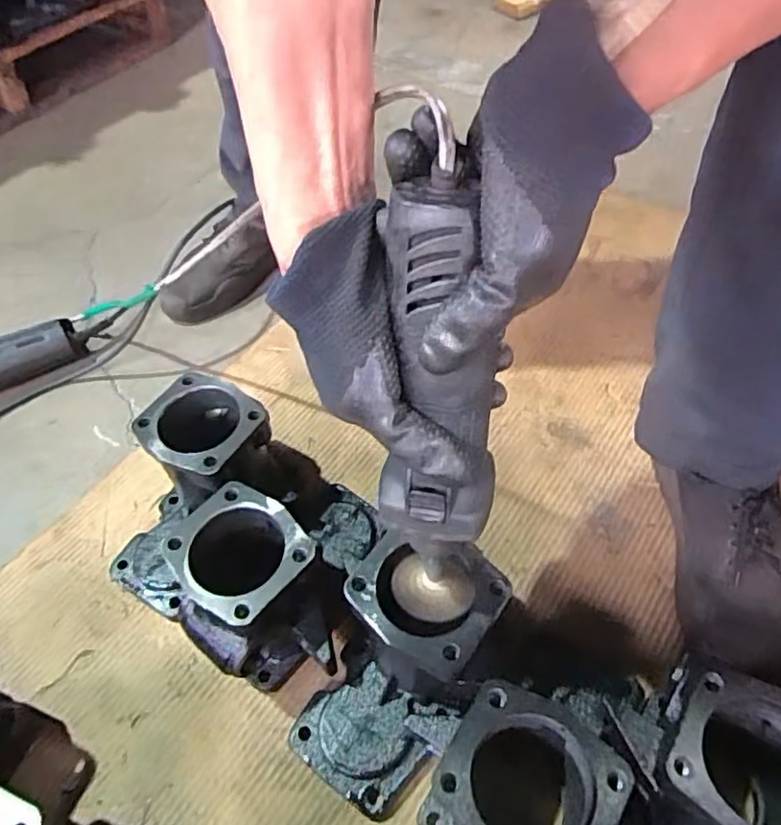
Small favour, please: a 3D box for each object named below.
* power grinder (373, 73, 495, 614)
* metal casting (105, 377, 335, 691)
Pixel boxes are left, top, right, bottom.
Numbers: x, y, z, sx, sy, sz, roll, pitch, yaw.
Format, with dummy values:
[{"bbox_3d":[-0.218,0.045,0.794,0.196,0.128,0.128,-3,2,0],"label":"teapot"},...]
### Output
[{"bbox_3d":[0.025,0.002,0.358,0.061,0.319,0.081,0,38,5],"label":"power grinder"},{"bbox_3d":[-0.126,0.099,0.565,0.250,0.132,0.206,28,60,23],"label":"metal casting"}]

